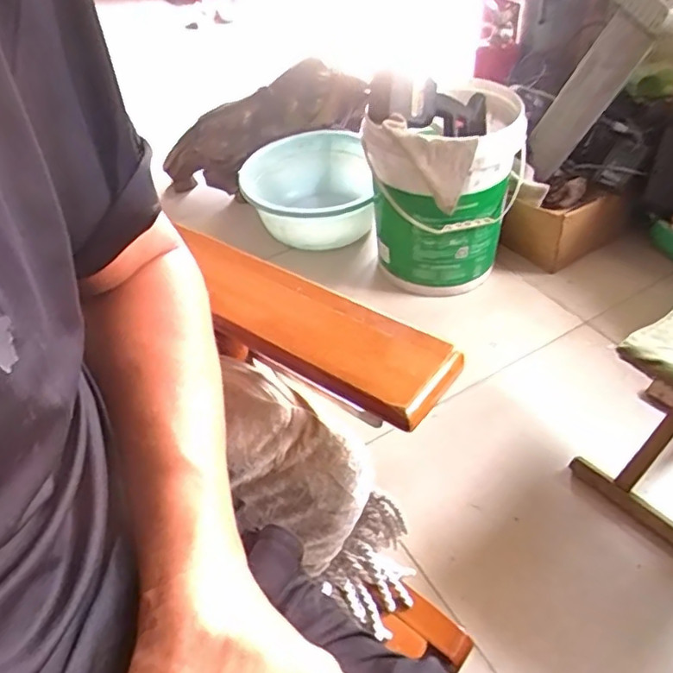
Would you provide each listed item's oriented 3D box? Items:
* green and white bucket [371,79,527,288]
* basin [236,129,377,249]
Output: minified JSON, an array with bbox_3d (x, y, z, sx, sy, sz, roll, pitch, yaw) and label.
[{"bbox_3d":[0.221,-0.285,1.227,0.269,0.397,0.258,-4,44,3],"label":"green and white bucket"},{"bbox_3d":[-0.071,-0.373,1.498,0.330,0.183,0.352,-8,44,-1],"label":"basin"}]

